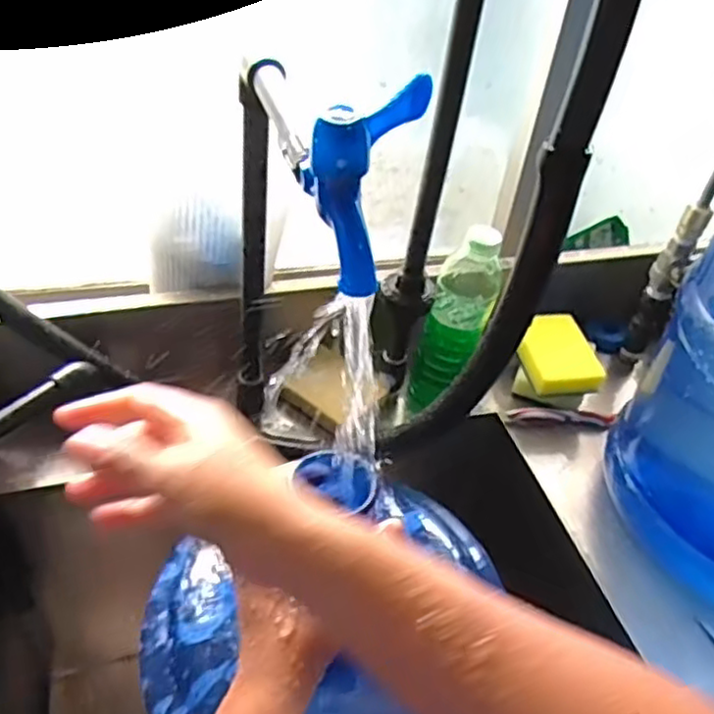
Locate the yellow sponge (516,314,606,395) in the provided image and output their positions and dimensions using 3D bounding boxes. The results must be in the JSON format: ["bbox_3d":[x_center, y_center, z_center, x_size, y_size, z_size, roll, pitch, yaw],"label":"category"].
[{"bbox_3d":[0.216,-0.002,0.750,0.075,0.028,0.104,-6,49,-2],"label":"yellow sponge"}]

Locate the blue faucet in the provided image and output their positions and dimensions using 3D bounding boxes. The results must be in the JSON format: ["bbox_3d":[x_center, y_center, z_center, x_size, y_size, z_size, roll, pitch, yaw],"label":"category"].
[{"bbox_3d":[0.011,-0.082,0.340,0.066,0.082,0.046,-17,46,-25],"label":"blue faucet"}]

